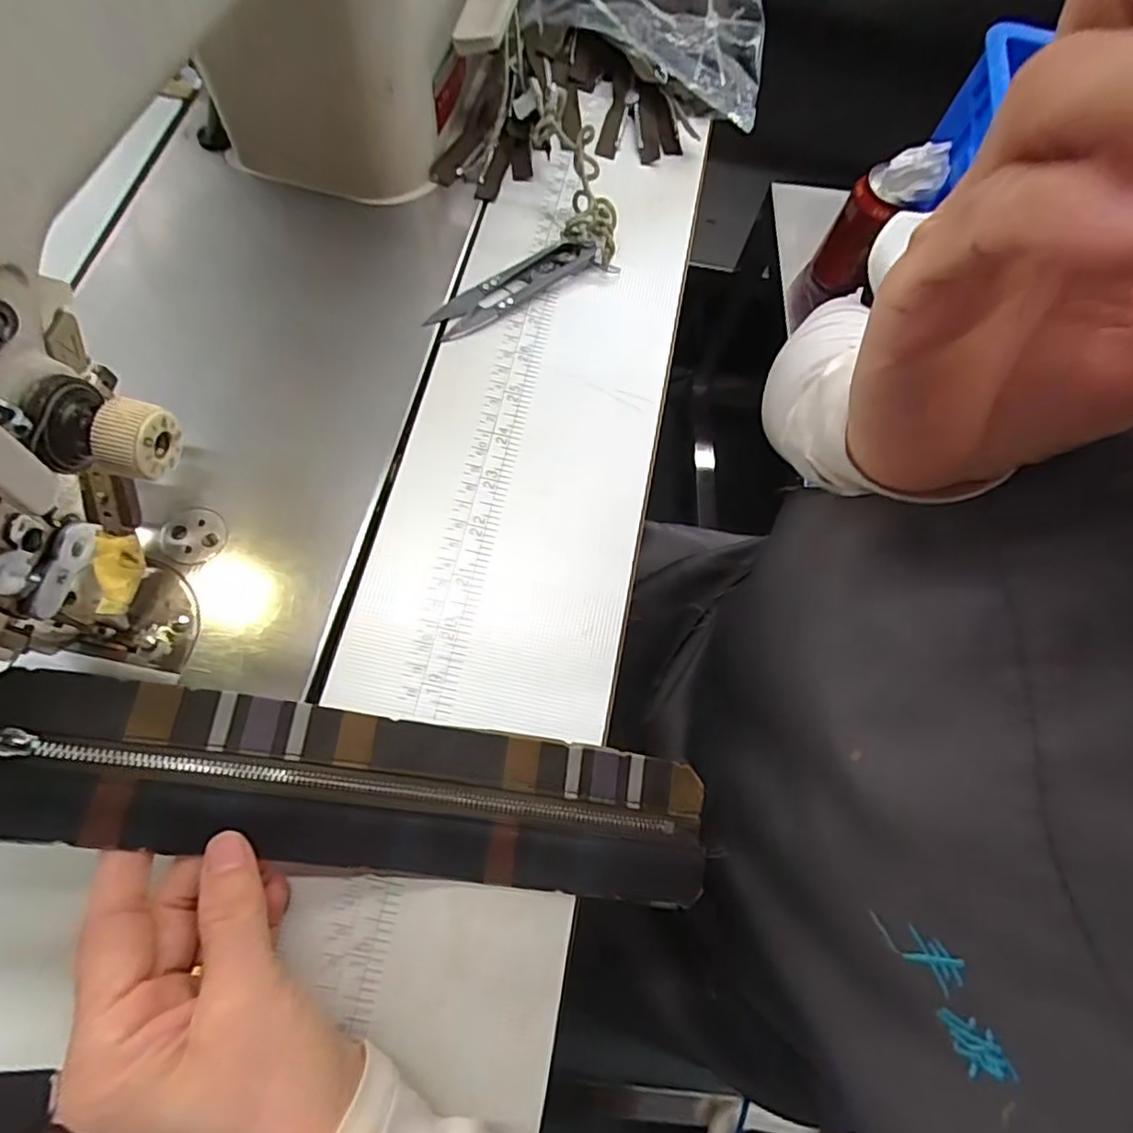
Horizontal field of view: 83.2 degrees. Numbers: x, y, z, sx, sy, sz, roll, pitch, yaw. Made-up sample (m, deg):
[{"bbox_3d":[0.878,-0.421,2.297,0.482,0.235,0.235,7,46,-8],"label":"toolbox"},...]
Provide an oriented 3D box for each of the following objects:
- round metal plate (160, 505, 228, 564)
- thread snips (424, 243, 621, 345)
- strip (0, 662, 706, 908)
[{"bbox_3d":[-0.167,-0.014,0.285,0.025,0.006,0.026,15,65,-12],"label":"round metal plate"},{"bbox_3d":[-0.024,-0.152,0.345,0.105,0.014,0.021,-29,75,-15],"label":"thread snips"},{"bbox_3d":[-0.068,0.083,0.237,0.251,0.026,0.055,14,64,-16],"label":"strip"}]

